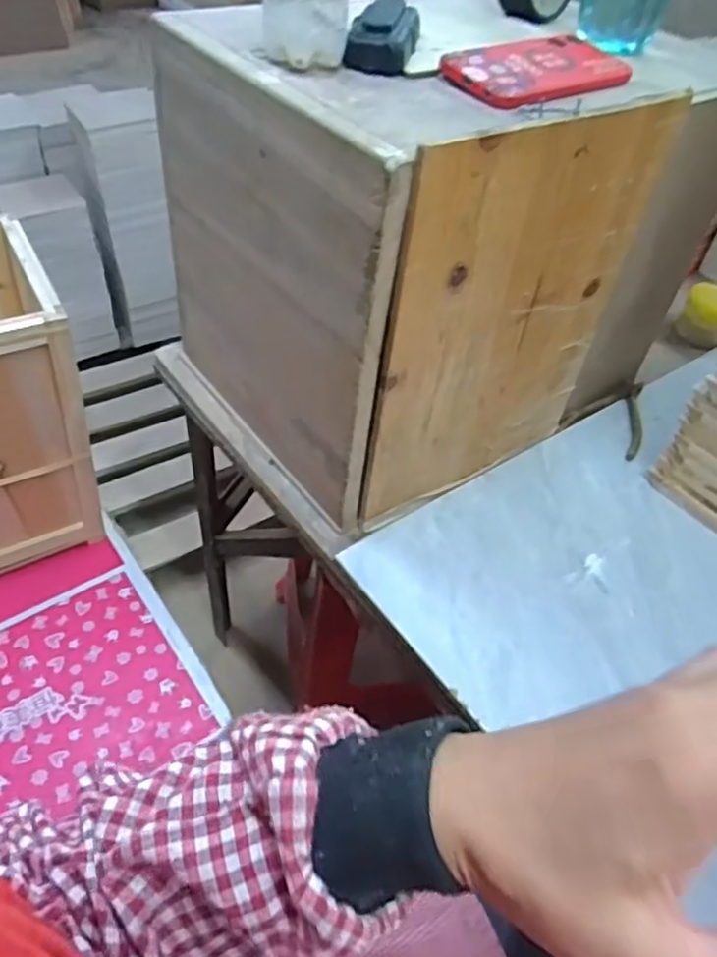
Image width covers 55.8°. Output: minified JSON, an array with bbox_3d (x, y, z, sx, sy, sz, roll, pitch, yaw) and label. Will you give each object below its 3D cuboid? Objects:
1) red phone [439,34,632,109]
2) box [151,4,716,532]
[{"bbox_3d":[0.150,-0.332,0.549,0.171,0.016,0.090,-30,57,-30],"label":"red phone"},{"bbox_3d":[0.093,-0.247,0.717,0.466,0.367,0.319,-24,54,-26],"label":"box"}]

